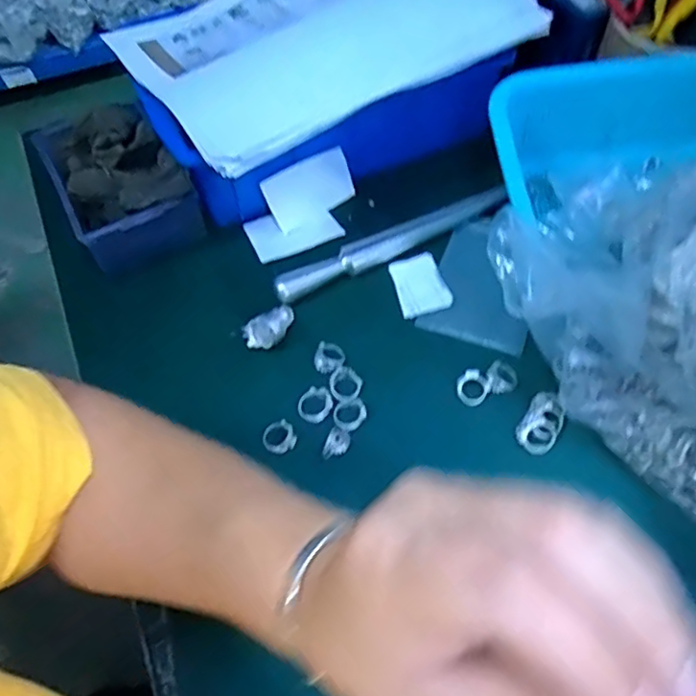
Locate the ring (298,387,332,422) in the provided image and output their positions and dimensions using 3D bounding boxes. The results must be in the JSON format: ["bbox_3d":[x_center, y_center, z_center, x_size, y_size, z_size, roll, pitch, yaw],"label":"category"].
[{"bbox_3d":[-0.023,0.038,0.416,0.022,0.004,0.024,-2,57,3],"label":"ring"}]

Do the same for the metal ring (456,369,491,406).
[{"bbox_3d":[0.085,0.026,0.414,0.022,0.007,0.021,-2,57,3],"label":"metal ring"}]

